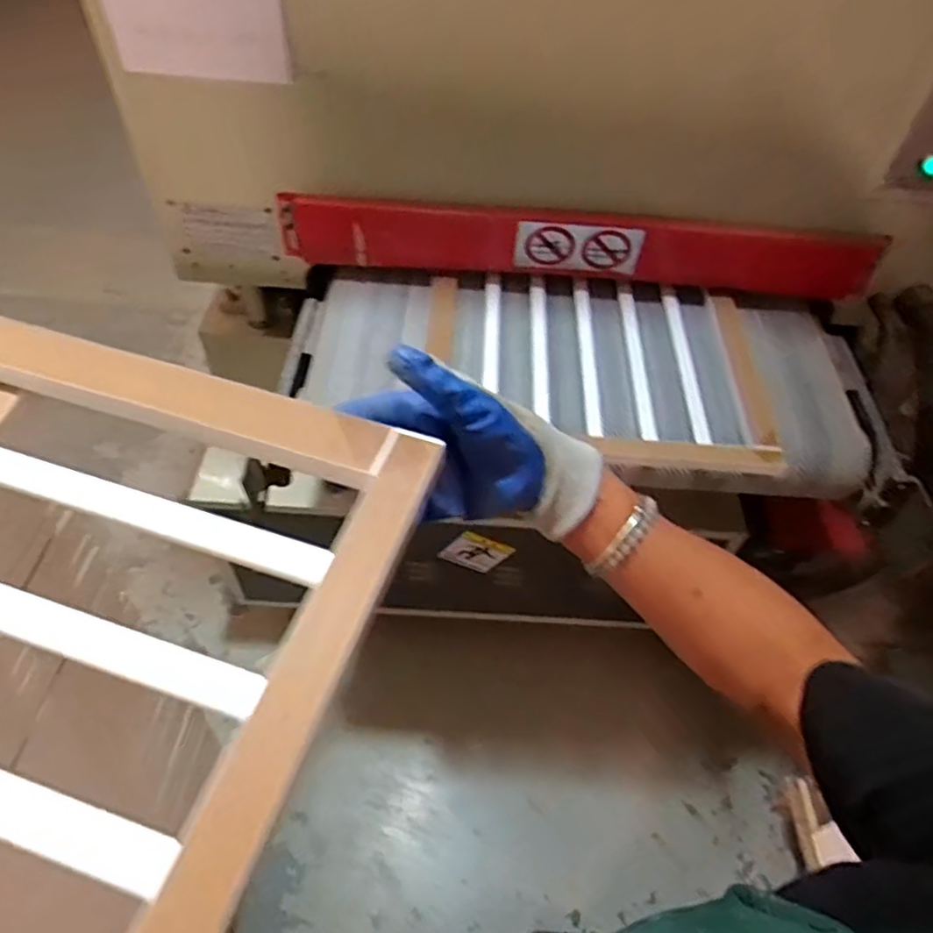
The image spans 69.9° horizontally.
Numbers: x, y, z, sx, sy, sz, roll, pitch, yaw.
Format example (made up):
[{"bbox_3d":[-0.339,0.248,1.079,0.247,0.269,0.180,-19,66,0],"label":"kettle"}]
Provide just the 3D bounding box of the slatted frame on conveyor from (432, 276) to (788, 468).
[{"bbox_3d":[0.184,-0.164,0.983,0.486,0.025,0.383,3,50,0],"label":"slatted frame on conveyor"}]

